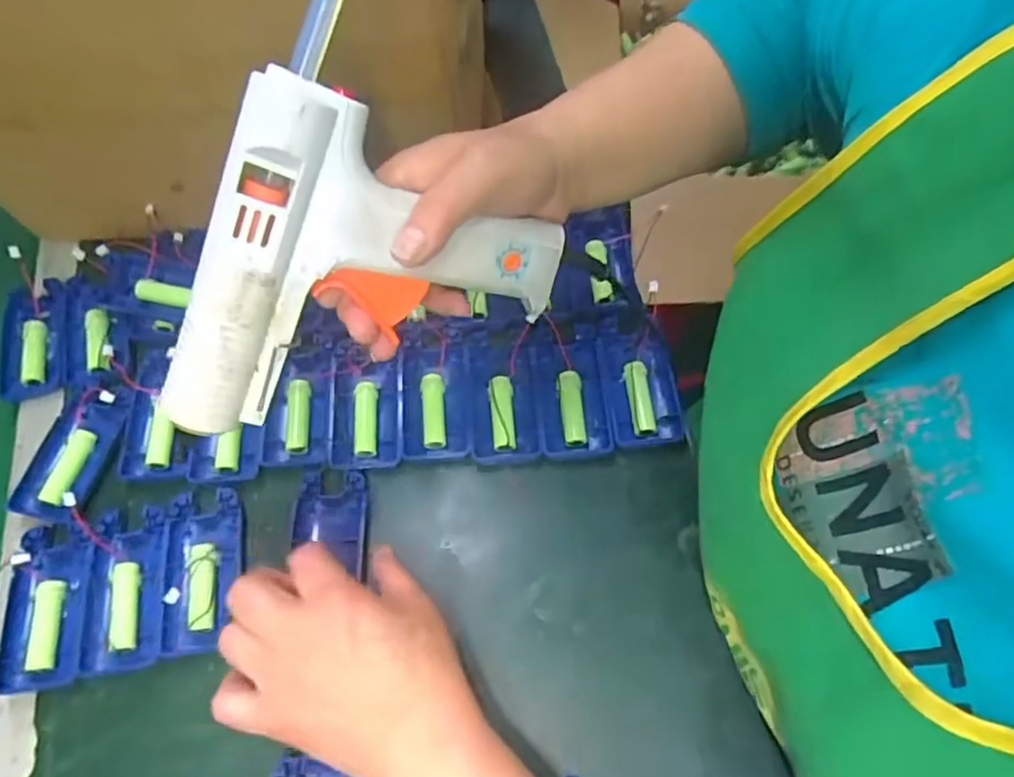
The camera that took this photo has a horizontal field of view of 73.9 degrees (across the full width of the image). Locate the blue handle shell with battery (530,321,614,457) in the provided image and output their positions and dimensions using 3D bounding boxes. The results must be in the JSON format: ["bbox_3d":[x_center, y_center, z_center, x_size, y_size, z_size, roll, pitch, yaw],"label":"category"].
[{"bbox_3d":[0.042,0.002,0.454,0.046,0.019,0.093,-5,63,-1],"label":"blue handle shell with battery"}]

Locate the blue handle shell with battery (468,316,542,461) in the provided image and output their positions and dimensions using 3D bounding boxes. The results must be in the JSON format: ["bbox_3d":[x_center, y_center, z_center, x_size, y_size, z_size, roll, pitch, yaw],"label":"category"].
[{"bbox_3d":[-0.002,0.001,0.454,0.047,0.020,0.102,0,63,2],"label":"blue handle shell with battery"}]

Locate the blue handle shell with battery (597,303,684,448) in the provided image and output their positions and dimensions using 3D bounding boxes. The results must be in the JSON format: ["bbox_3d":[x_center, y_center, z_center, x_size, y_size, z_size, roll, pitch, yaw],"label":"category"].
[{"bbox_3d":[0.089,-0.008,0.456,0.047,0.020,0.099,-6,63,-1],"label":"blue handle shell with battery"}]

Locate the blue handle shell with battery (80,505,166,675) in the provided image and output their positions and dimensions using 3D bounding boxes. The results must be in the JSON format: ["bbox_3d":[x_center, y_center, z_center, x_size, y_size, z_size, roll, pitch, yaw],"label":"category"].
[{"bbox_3d":[-0.231,0.121,0.408,0.047,0.018,0.094,-9,63,-3],"label":"blue handle shell with battery"}]

